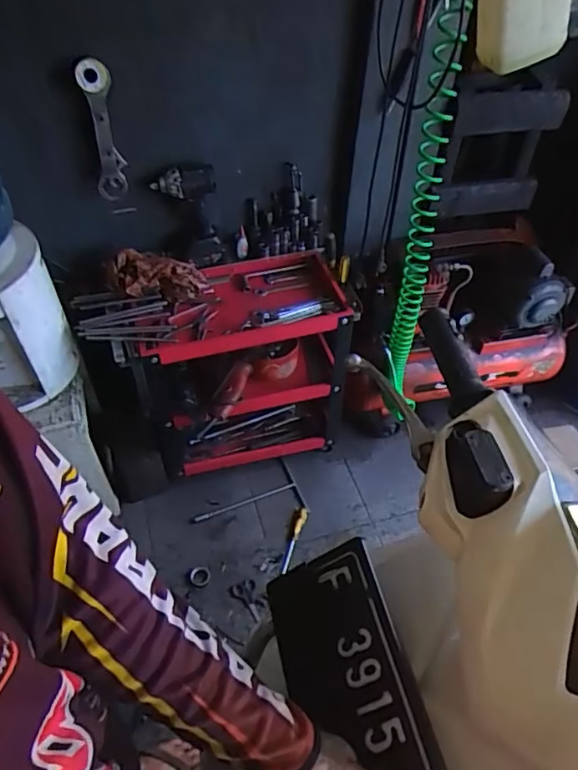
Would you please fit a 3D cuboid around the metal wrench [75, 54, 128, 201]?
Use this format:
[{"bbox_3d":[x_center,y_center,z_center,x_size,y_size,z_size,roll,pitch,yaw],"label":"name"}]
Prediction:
[{"bbox_3d":[-0.378,-0.511,1.132,0.067,0.274,0.031,-18,52,-16],"label":"metal wrench"}]

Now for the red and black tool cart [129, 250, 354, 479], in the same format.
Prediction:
[{"bbox_3d":[-0.142,-0.029,1.488,0.544,0.494,0.290,-17,52,-15],"label":"red and black tool cart"}]

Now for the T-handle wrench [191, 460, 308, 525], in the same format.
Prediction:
[{"bbox_3d":[-0.124,0.329,1.570,0.310,0.016,0.187,-16,51,-16],"label":"T-handle wrench"}]

